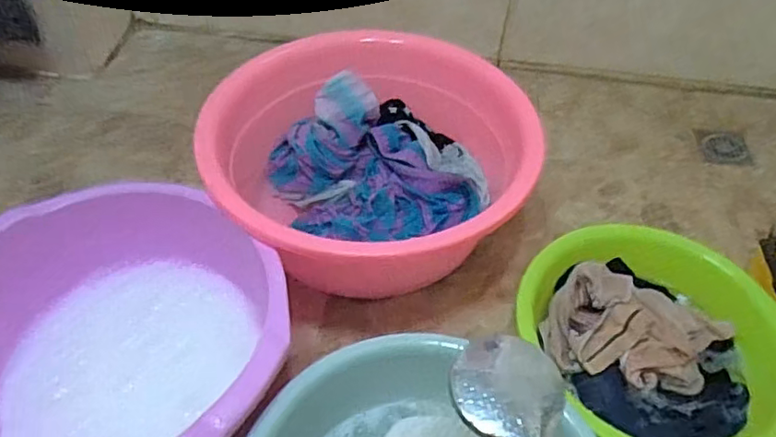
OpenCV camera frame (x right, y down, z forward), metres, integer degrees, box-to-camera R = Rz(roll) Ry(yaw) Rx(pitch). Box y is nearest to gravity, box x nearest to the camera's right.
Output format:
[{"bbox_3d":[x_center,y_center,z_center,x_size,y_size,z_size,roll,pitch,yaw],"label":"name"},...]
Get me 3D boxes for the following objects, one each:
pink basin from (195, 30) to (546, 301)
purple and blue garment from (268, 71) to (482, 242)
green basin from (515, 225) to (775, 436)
[{"bbox_3d":[-0.023,-0.090,0.901,0.441,0.236,0.406,1,48,-1],"label":"pink basin"},{"bbox_3d":[-0.031,-0.076,0.933,0.263,0.149,0.255,-21,52,-20],"label":"purple and blue garment"},{"bbox_3d":[0.332,0.161,0.766,0.311,0.126,0.327,-29,55,-26],"label":"green basin"}]

